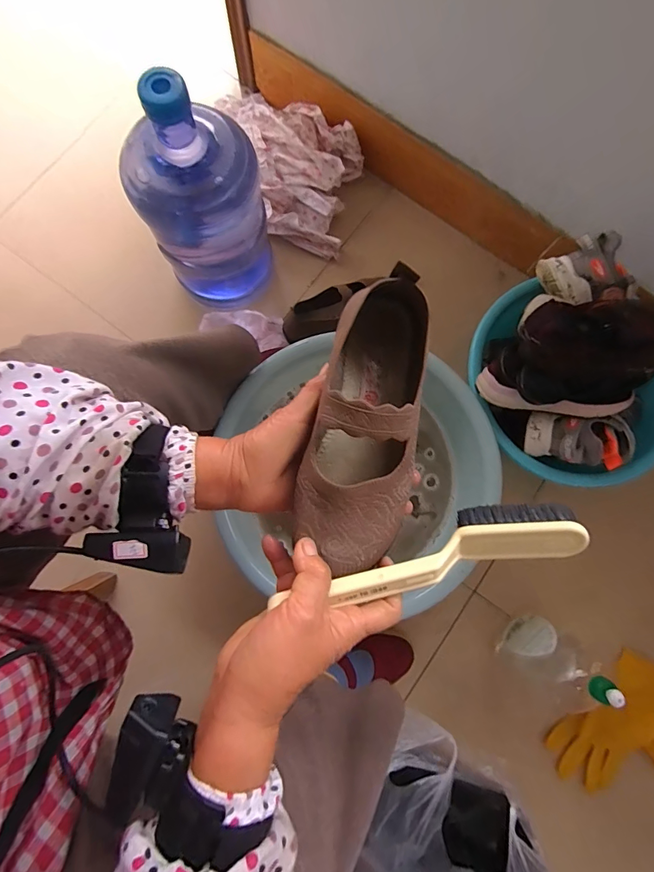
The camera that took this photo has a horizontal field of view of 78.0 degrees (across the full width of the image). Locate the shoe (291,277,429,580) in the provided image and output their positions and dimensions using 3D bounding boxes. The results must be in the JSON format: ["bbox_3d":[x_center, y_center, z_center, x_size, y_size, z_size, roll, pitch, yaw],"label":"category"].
[{"bbox_3d":[0.032,-0.013,0.316,0.079,0.072,0.227,12,76,2],"label":"shoe"}]

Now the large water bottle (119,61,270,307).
[{"bbox_3d":[-0.193,-0.355,0.634,0.181,0.358,0.156,-22,81,-4],"label":"large water bottle"}]

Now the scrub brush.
[{"bbox_3d":[0.075,0.095,0.304,0.226,0.034,0.047,-17,80,-3],"label":"scrub brush"}]

